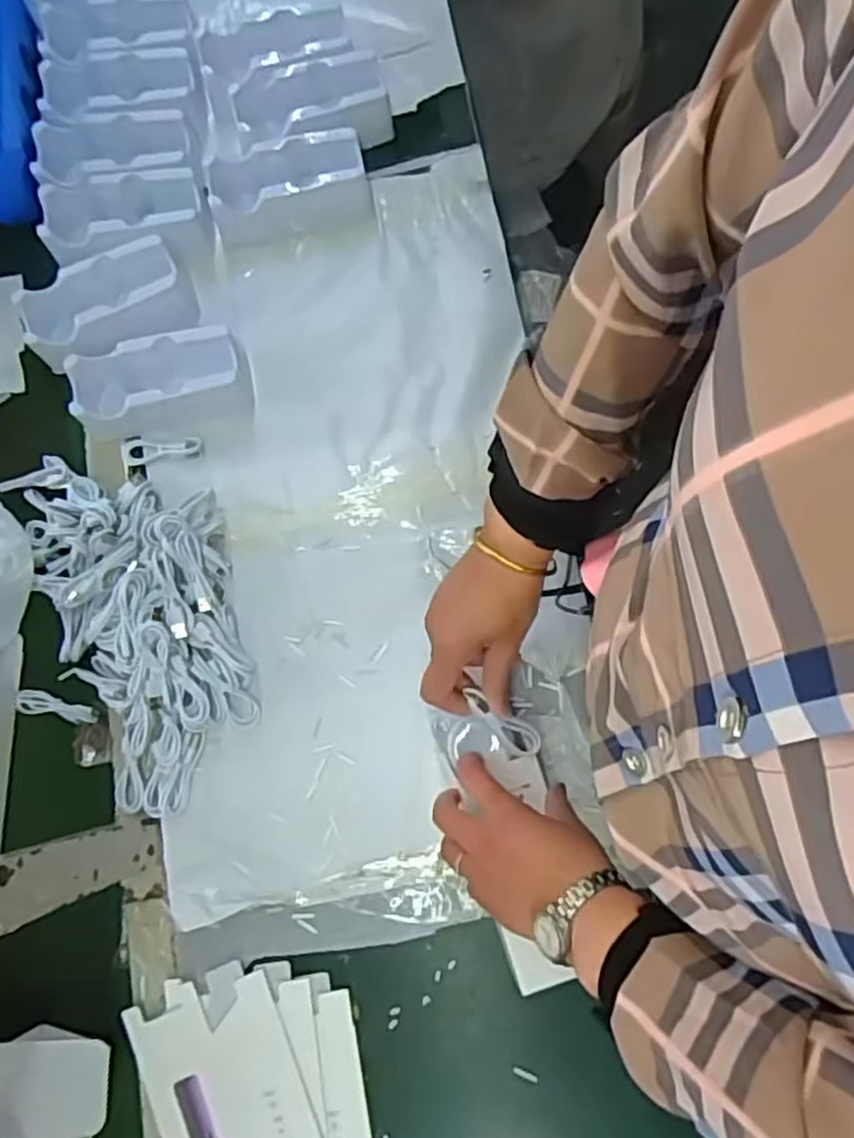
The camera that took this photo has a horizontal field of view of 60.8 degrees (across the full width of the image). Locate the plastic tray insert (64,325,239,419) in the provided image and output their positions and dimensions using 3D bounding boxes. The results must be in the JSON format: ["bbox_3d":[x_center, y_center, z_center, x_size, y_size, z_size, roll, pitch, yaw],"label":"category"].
[{"bbox_3d":[-0.255,-0.180,0.688,0.151,0.048,0.064,-9,78,-1],"label":"plastic tray insert"}]

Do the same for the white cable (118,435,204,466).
[{"bbox_3d":[-0.257,-0.115,0.702,0.082,0.014,0.025,0,78,1],"label":"white cable"}]

